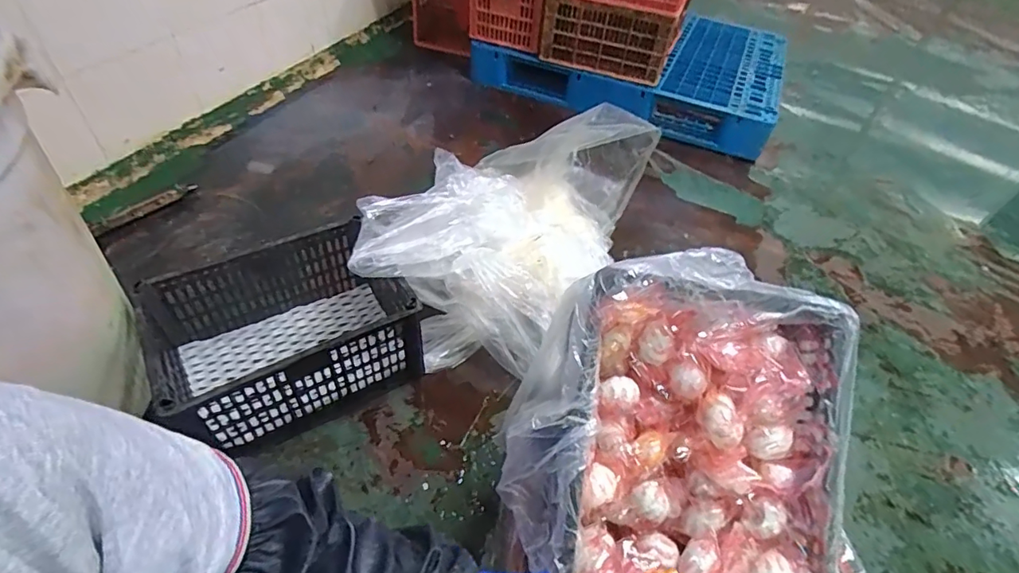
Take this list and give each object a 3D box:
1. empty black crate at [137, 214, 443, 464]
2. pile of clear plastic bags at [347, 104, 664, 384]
[{"bbox_3d":[-0.428,0.099,1.032,0.472,0.243,0.310,-28,55,-26],"label":"empty black crate"},{"bbox_3d":[0.016,-0.157,1.246,0.481,0.360,0.757,20,49,14],"label":"pile of clear plastic bags"}]

